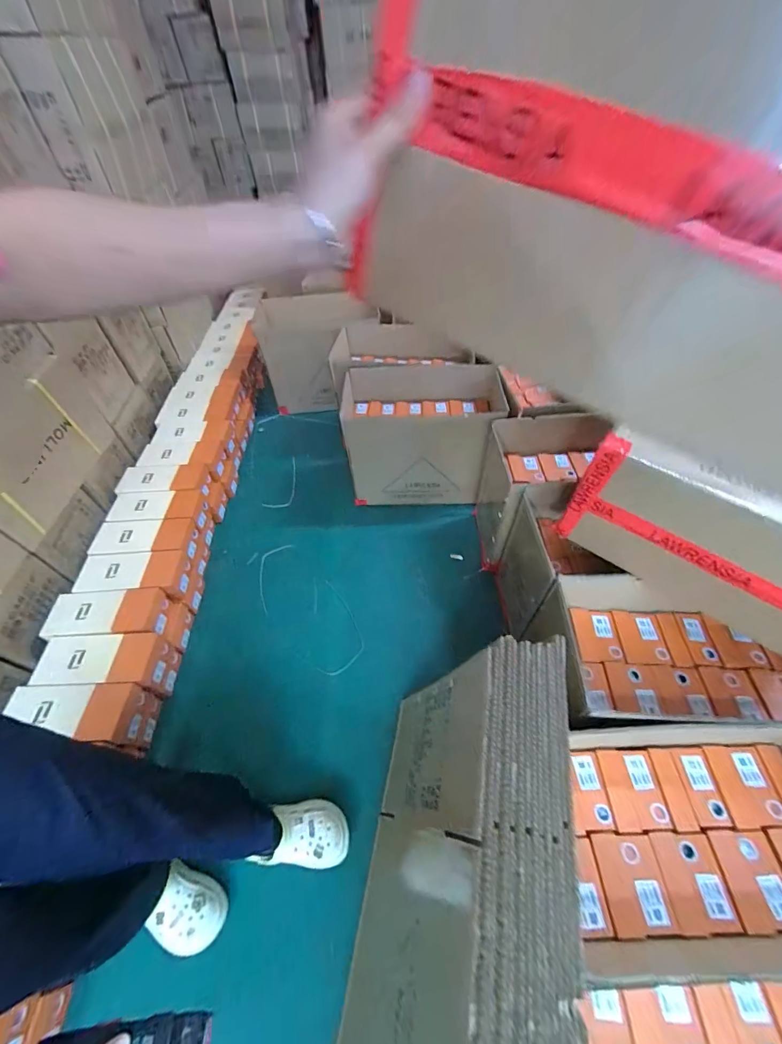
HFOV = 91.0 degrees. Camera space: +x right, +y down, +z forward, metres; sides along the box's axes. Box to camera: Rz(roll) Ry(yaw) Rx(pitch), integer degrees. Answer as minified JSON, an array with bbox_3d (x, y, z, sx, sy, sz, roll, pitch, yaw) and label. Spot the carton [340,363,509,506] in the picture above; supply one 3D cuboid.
[{"bbox_3d":[0.104,-0.305,1.406,0.523,0.405,0.349,2,52,3],"label":"carton"}]

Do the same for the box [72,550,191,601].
[{"bbox_3d":[-0.777,0.168,1.163,0.296,0.089,0.144,0,52,2],"label":"box"}]

